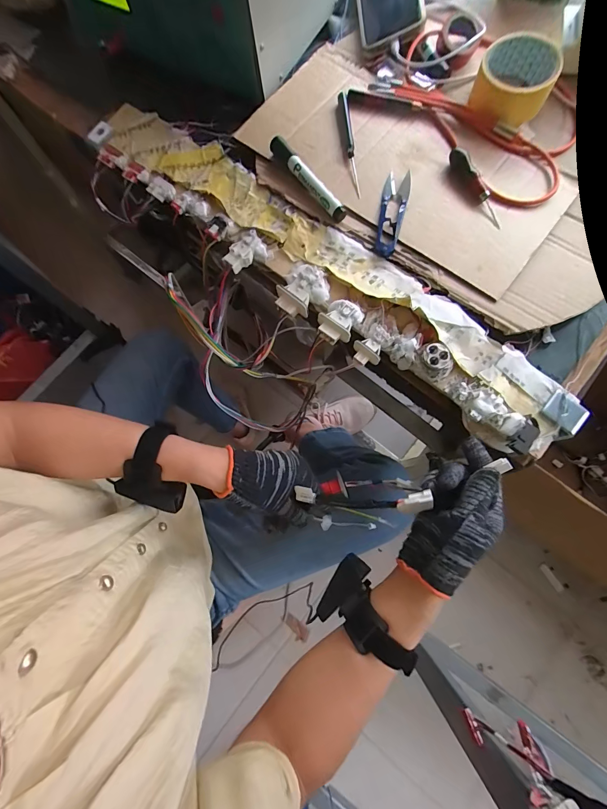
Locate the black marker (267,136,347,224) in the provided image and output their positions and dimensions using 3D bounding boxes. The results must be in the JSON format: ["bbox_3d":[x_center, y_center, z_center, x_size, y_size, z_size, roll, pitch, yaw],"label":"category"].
[{"bbox_3d":[0.004,-0.271,0.403,0.019,0.017,0.139,-33,78,-9],"label":"black marker"}]

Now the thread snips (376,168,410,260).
[{"bbox_3d":[0.103,-0.225,0.395,0.029,0.010,0.118,13,75,3],"label":"thread snips"}]

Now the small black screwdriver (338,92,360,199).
[{"bbox_3d":[0.056,-0.328,0.419,0.012,0.007,0.160,-4,75,-1],"label":"small black screwdriver"}]

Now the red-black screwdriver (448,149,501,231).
[{"bbox_3d":[0.202,-0.259,0.400,0.017,0.016,0.110,-21,76,-6],"label":"red-black screwdriver"}]

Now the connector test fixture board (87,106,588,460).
[{"bbox_3d":[-0.012,-0.173,0.398,0.698,0.043,0.136,41,79,10],"label":"connector test fixture board"}]

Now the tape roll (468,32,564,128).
[{"bbox_3d":[0.262,-0.405,0.424,0.086,0.047,0.094,0,75,0],"label":"tape roll"}]

